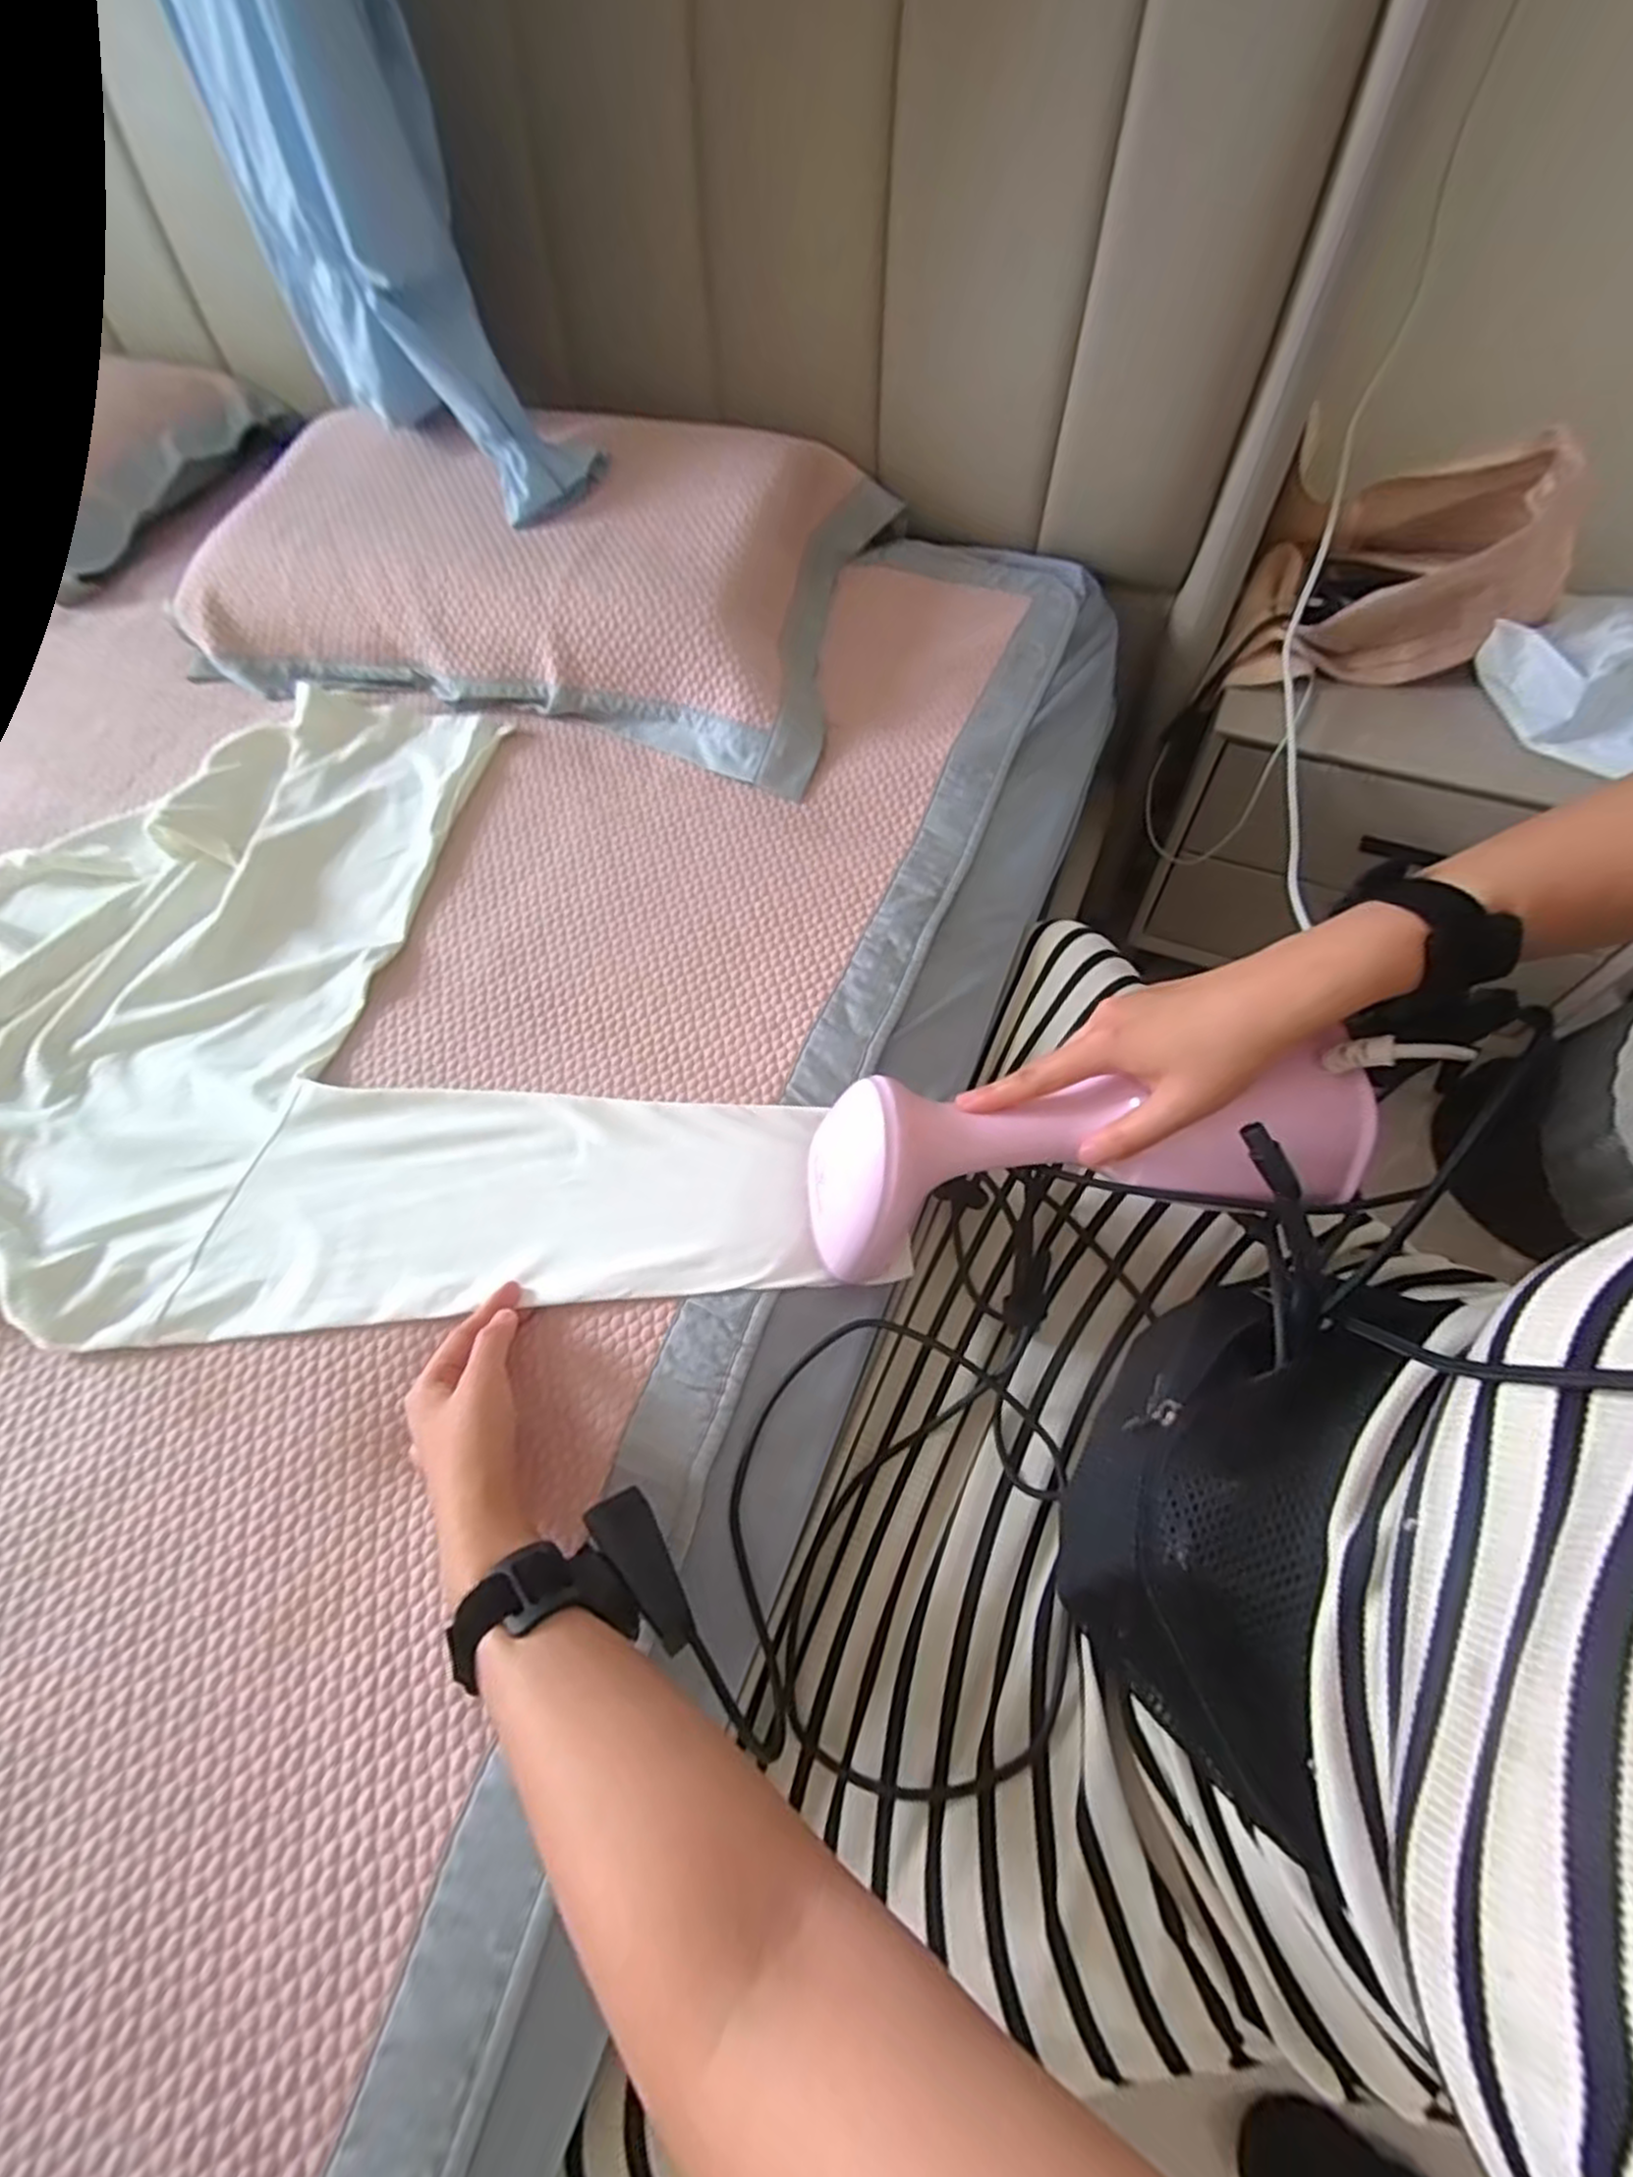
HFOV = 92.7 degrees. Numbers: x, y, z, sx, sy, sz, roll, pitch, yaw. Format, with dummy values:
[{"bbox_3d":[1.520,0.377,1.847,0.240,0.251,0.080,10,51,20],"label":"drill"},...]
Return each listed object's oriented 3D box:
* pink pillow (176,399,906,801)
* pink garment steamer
[{"bbox_3d":[-0.270,-0.487,0.737,0.598,0.132,0.326,11,63,8],"label":"pink pillow"},{"bbox_3d":[0.128,0.042,0.417,0.286,0.094,0.078,-7,60,18],"label":"pink garment steamer"}]

